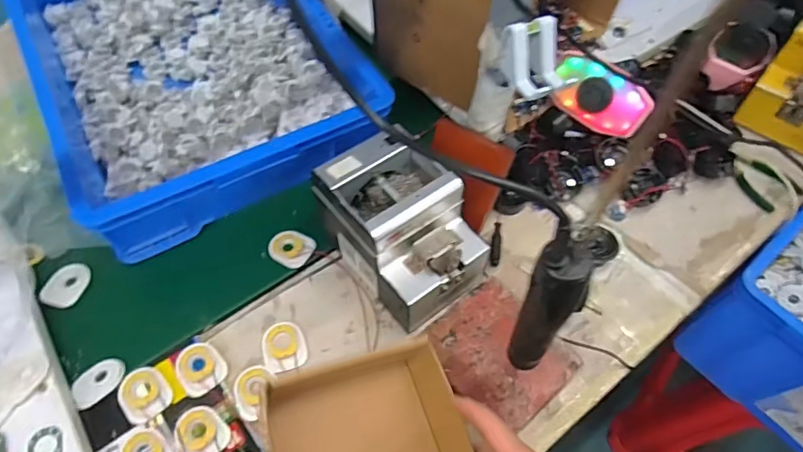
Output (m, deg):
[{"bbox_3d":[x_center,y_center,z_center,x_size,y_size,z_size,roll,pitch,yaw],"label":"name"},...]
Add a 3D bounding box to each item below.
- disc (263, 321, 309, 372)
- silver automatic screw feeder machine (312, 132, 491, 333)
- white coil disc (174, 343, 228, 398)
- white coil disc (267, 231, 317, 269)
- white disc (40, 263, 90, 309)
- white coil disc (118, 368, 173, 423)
[{"bbox_3d":[-0.138,0.139,0.603,0.048,0.012,0.059,-11,59,-10],"label":"disc"},{"bbox_3d":[0.001,0.003,0.617,0.124,0.138,0.181,-35,66,-22],"label":"silver automatic screw feeder machine"},{"bbox_3d":[-0.229,0.162,0.585,0.050,0.004,0.062,-33,65,-21],"label":"white coil disc"},{"bbox_3d":[-0.145,0.028,0.684,0.063,0.009,0.053,29,61,14],"label":"white coil disc"},{"bbox_3d":[-0.421,0.074,0.645,0.041,0.004,0.063,20,50,-9],"label":"white disc"},{"bbox_3d":[-0.283,0.182,0.562,0.049,0.006,0.055,-29,64,-20],"label":"white coil disc"}]

